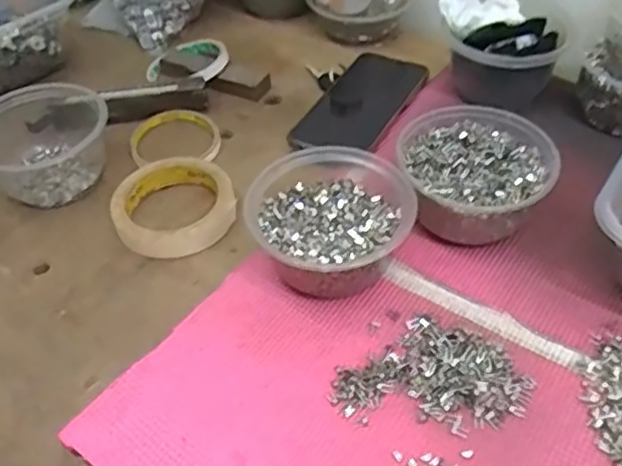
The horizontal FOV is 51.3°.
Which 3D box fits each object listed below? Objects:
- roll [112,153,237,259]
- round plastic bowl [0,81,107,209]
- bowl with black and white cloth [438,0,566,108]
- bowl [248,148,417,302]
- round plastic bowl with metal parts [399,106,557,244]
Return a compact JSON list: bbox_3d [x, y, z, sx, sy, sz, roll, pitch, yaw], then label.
[{"bbox_3d":[-0.115,-0.029,0.538,0.095,0.020,0.107,-17,48,-11],"label":"roll"},{"bbox_3d":[-0.234,-0.083,0.567,0.109,0.059,0.109,-2,47,2],"label":"round plastic bowl"},{"bbox_3d":[0.172,-0.174,0.601,0.101,0.075,0.085,3,48,8],"label":"bowl with black and white cloth"},{"bbox_3d":[0.015,-0.005,0.469,0.109,0.060,0.111,-2,47,2],"label":"bowl"},{"bbox_3d":[0.125,-0.042,0.500,0.109,0.056,0.113,-2,47,2],"label":"round plastic bowl with metal parts"}]

